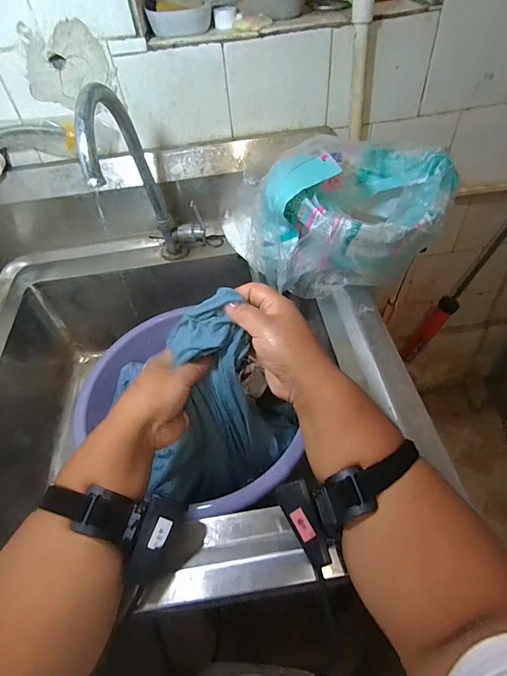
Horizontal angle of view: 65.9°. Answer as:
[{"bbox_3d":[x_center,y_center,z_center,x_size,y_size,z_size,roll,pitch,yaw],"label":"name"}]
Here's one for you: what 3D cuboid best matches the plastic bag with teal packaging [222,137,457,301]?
[{"bbox_3d":[0.110,-0.165,0.557,0.294,0.171,0.169,-9,50,-1],"label":"plastic bag with teal packaging"}]

